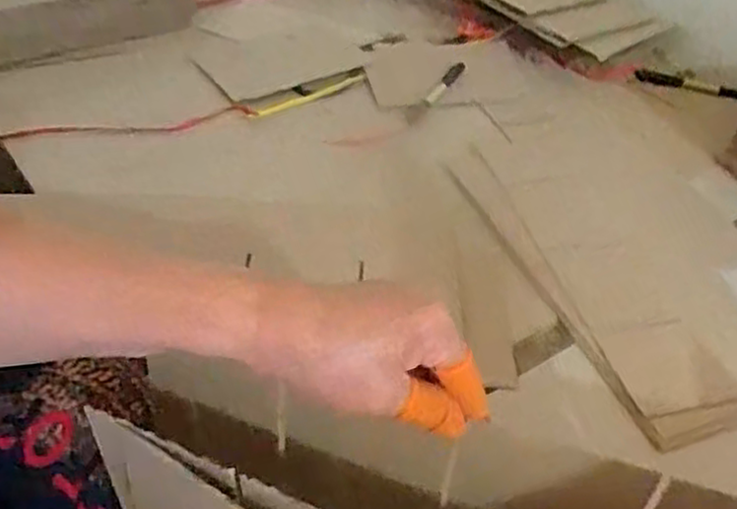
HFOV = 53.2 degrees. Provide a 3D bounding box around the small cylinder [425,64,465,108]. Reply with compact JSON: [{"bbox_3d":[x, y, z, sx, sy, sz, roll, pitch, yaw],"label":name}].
[{"bbox_3d":[0.089,-0.196,0.844,0.015,0.010,0.081,25,58,24],"label":"small cylinder"}]

